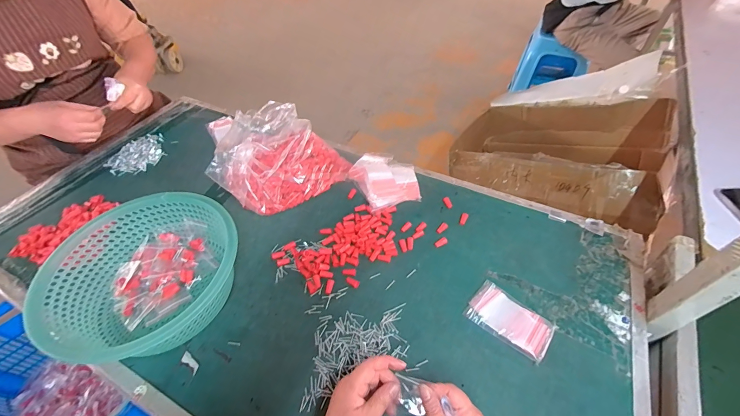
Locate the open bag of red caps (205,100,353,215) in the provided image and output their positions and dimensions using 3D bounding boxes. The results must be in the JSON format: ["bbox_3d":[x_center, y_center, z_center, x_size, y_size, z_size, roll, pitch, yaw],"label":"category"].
[{"bbox_3d":[-0.209,-0.113,0.702,0.242,0.109,0.229,31,58,27],"label":"open bag of red caps"}]

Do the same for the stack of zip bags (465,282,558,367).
[{"bbox_3d":[0.212,0.169,0.493,0.117,0.016,0.073,31,58,27],"label":"stack of zip bags"}]

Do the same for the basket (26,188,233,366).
[{"bbox_3d":[-0.352,0.102,0.529,0.231,0.107,0.250,-2,50,2],"label":"basket"}]

